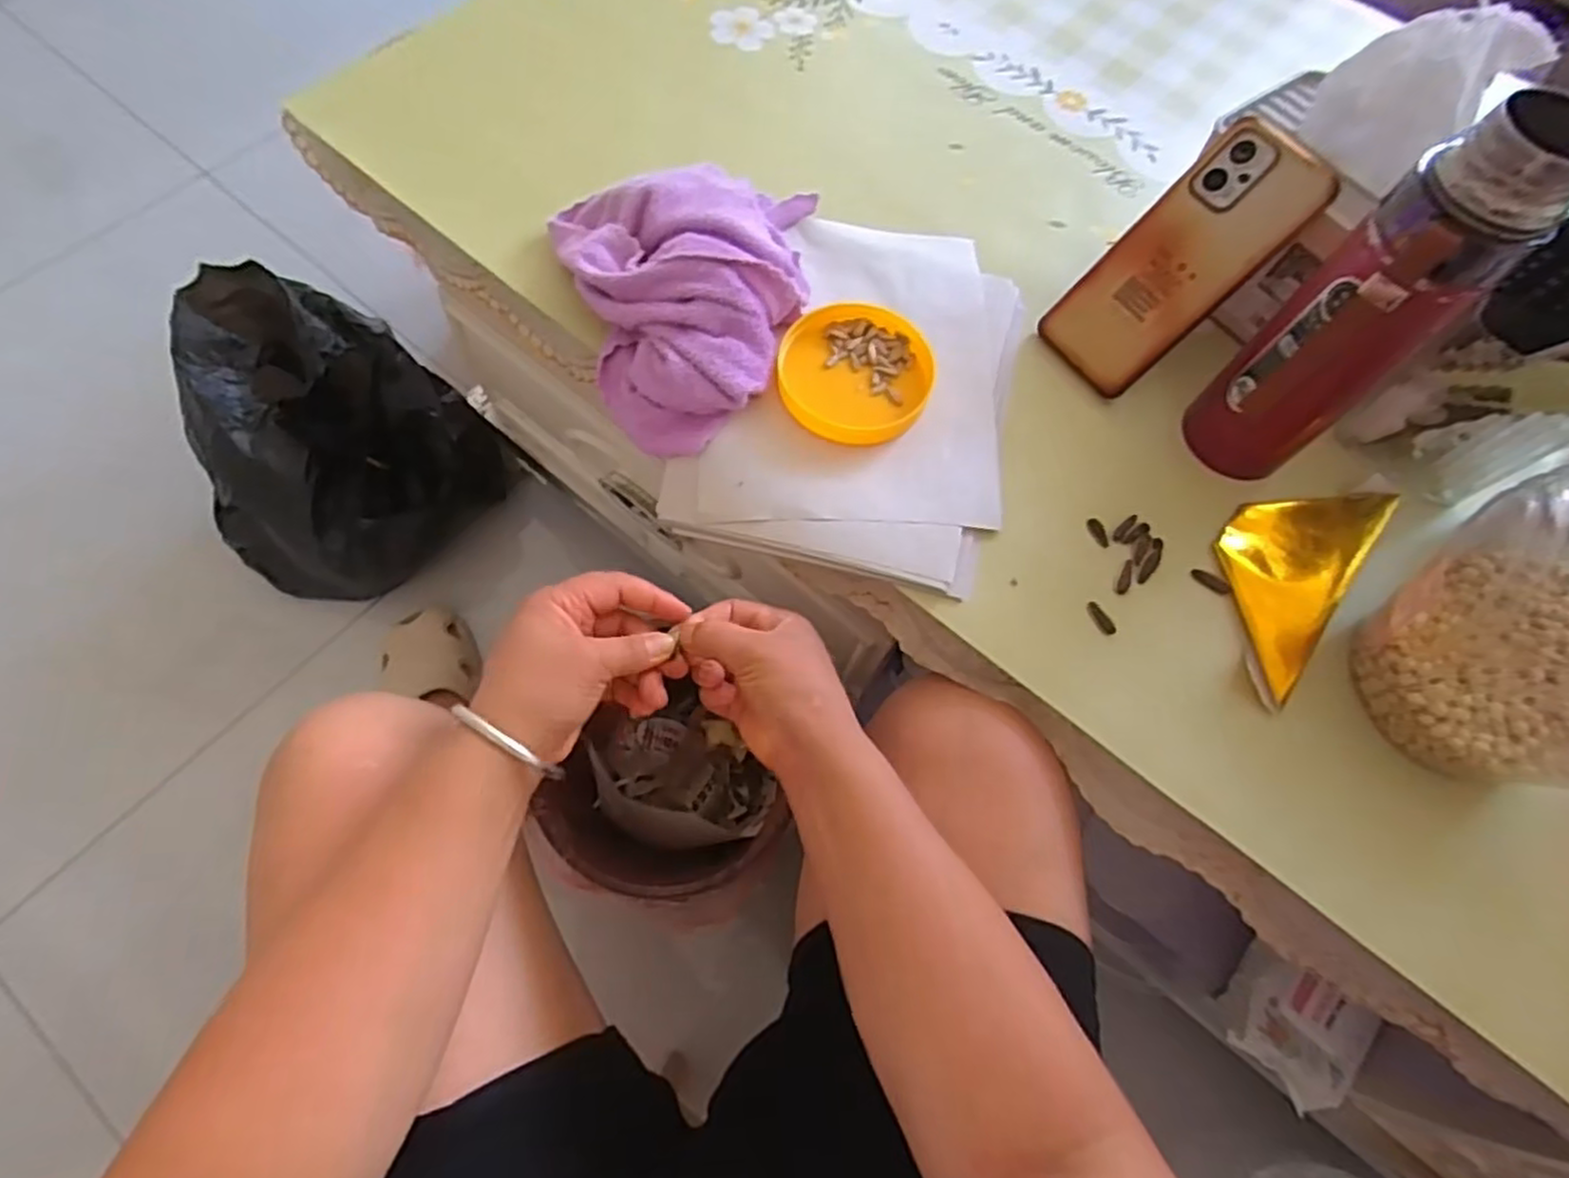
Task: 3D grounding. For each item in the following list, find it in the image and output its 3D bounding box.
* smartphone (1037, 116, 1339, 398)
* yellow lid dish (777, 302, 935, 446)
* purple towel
[{"bbox_3d":[0.247,-0.207,0.472,0.163,0.011,0.078,-45,70,26],"label":"smartphone"},{"bbox_3d":[0.045,-0.138,0.475,0.095,0.014,0.096,1,67,-2],"label":"yellow lid dish"},{"bbox_3d":[-0.055,-0.190,0.480,0.174,0.069,0.197,-7,68,-6],"label":"purple towel"}]

